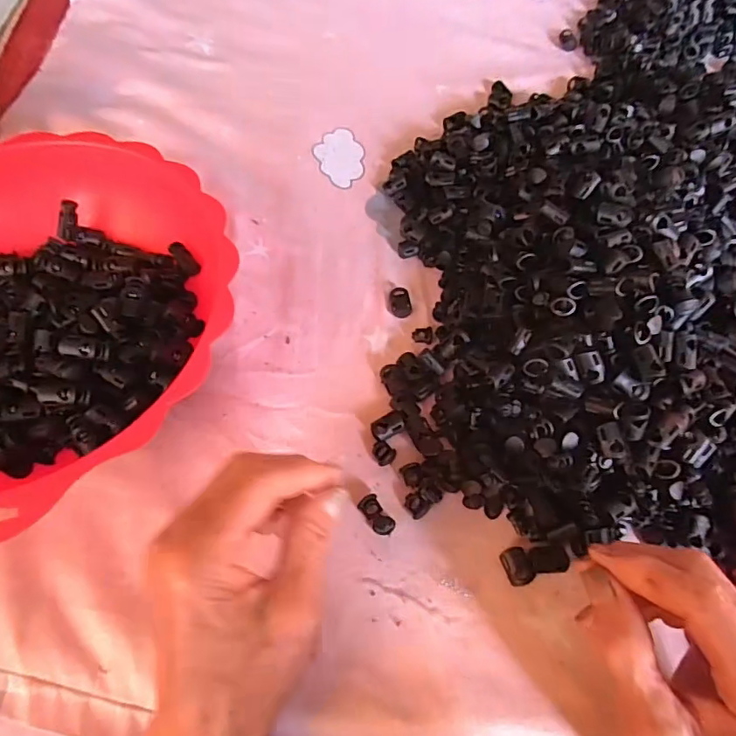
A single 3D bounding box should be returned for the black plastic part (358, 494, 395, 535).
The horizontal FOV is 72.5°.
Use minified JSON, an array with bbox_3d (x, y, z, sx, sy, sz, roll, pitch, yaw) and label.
[{"bbox_3d":[0.005,0.086,0.291,0.012,0.004,0.024,-32,68,-15],"label":"black plastic part"}]

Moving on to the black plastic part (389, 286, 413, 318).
[{"bbox_3d":[0.023,-0.047,0.356,0.015,0.008,0.024,-5,64,-3],"label":"black plastic part"}]

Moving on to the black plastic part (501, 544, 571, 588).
[{"bbox_3d":[0.093,0.106,0.277,0.036,0.007,0.019,-14,65,-7],"label":"black plastic part"}]

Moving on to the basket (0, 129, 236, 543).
[{"bbox_3d":[-0.198,-0.029,0.310,0.239,0.073,0.233,-41,71,-18],"label":"basket"}]

